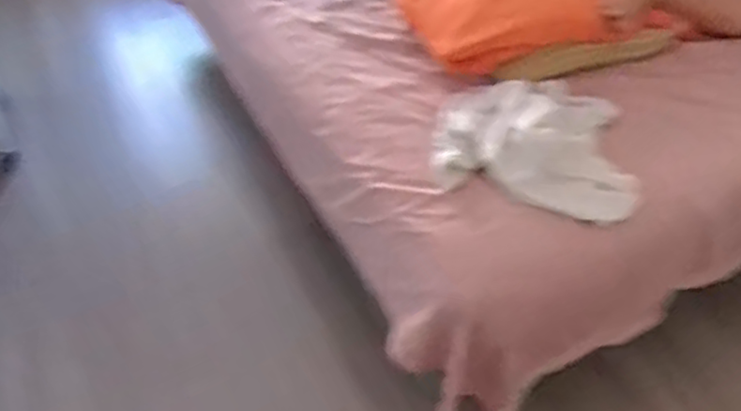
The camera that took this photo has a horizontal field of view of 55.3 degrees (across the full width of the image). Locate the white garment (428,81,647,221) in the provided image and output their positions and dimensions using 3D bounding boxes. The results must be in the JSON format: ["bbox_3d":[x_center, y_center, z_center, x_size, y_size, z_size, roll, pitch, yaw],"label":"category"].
[{"bbox_3d":[0.286,-0.135,1.251,0.343,0.094,0.323,-1,47,0],"label":"white garment"}]

